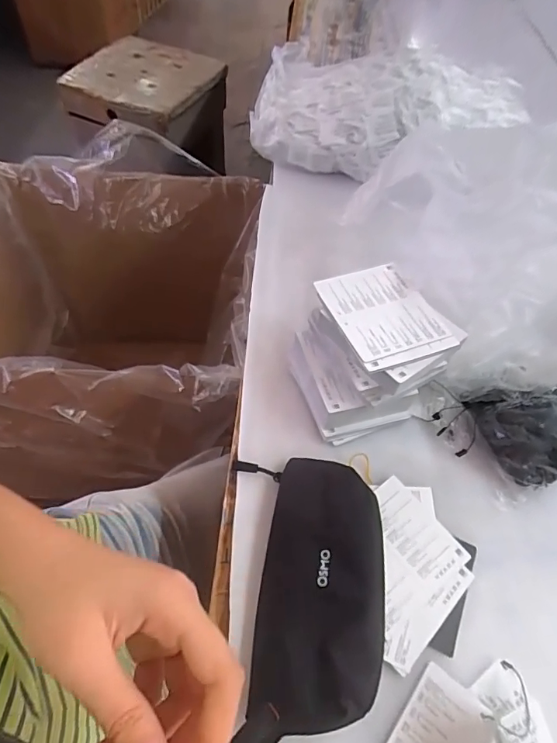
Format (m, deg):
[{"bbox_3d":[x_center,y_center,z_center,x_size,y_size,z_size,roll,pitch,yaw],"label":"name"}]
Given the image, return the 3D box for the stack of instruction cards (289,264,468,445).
[{"bbox_3d":[0.082,-0.019,0.439,0.125,0.095,0.122,-17,58,-15],"label":"stack of instruction cards"}]

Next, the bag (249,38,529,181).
[{"bbox_3d":[0.151,-0.389,0.698,0.371,0.118,0.231,9,55,2],"label":"bag"}]

